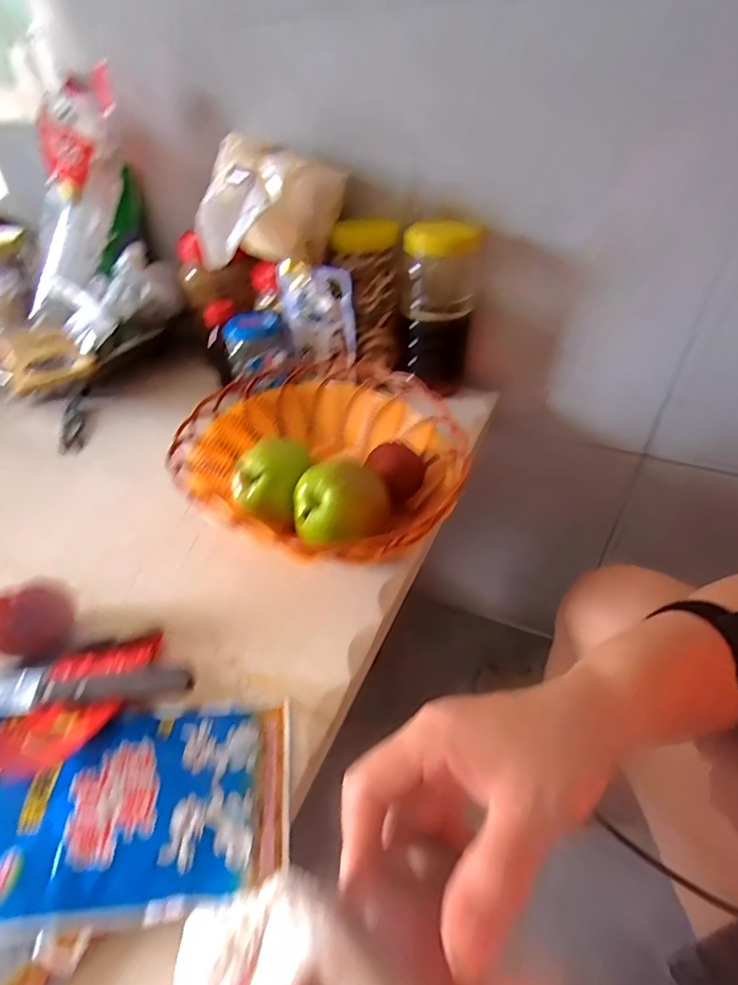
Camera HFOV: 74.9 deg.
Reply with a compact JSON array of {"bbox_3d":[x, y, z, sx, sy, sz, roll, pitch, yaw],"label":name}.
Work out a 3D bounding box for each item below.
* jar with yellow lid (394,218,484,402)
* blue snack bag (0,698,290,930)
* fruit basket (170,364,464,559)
[{"bbox_3d":[0.074,-0.190,0.532,0.081,0.187,0.068,2,41,5],"label":"jar with yellow lid"},{"bbox_3d":[-0.113,0.155,0.241,0.140,0.032,0.088,-8,41,-7],"label":"blue snack bag"},{"bbox_3d":[-0.054,-0.037,0.427,0.207,0.072,0.243,-20,44,-20],"label":"fruit basket"}]

